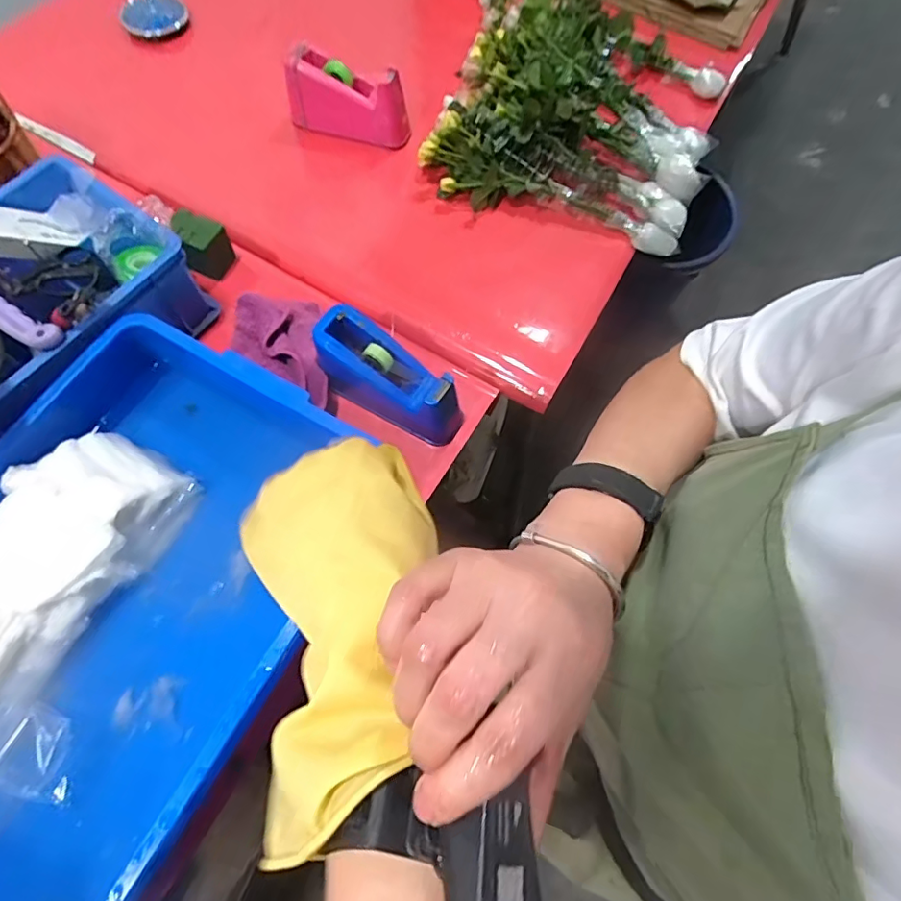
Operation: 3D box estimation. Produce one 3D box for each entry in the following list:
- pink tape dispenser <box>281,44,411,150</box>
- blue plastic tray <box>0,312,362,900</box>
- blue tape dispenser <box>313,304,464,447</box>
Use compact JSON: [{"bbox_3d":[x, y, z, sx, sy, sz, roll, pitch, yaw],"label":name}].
[{"bbox_3d":[-0.176,-0.594,0.898,0.202,0.112,0.064,13,68,2],"label":"pink tape dispenser"},{"bbox_3d":[-0.365,0.168,0.570,0.395,0.126,0.580,28,70,8],"label":"blue plastic tray"},{"bbox_3d":[-0.075,-0.092,0.689,0.198,0.119,0.070,26,70,8],"label":"blue tape dispenser"}]

